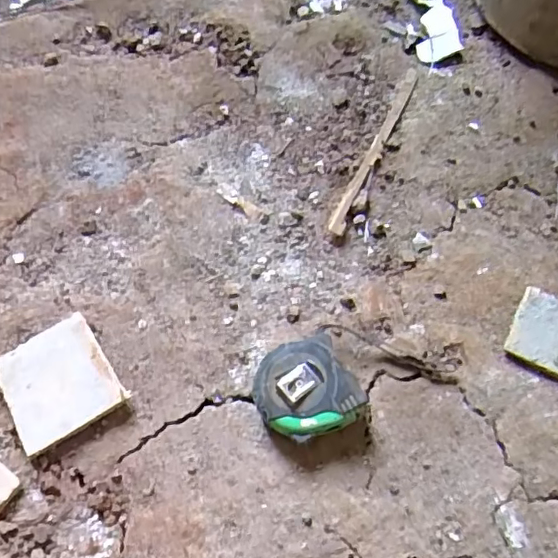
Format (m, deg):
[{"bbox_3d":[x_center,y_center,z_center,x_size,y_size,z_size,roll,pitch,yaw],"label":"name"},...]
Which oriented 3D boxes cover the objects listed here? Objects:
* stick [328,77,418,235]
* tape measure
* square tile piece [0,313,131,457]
[{"bbox_3d":[0.088,-0.118,0.529,0.013,0.006,0.183,24,69,9],"label":"stick"},{"bbox_3d":[0.018,0.081,0.418,0.068,0.032,0.066,-22,69,-10],"label":"tape measure"},{"bbox_3d":[-0.163,0.077,0.428,0.076,0.016,0.079,-31,71,-13],"label":"square tile piece"}]

